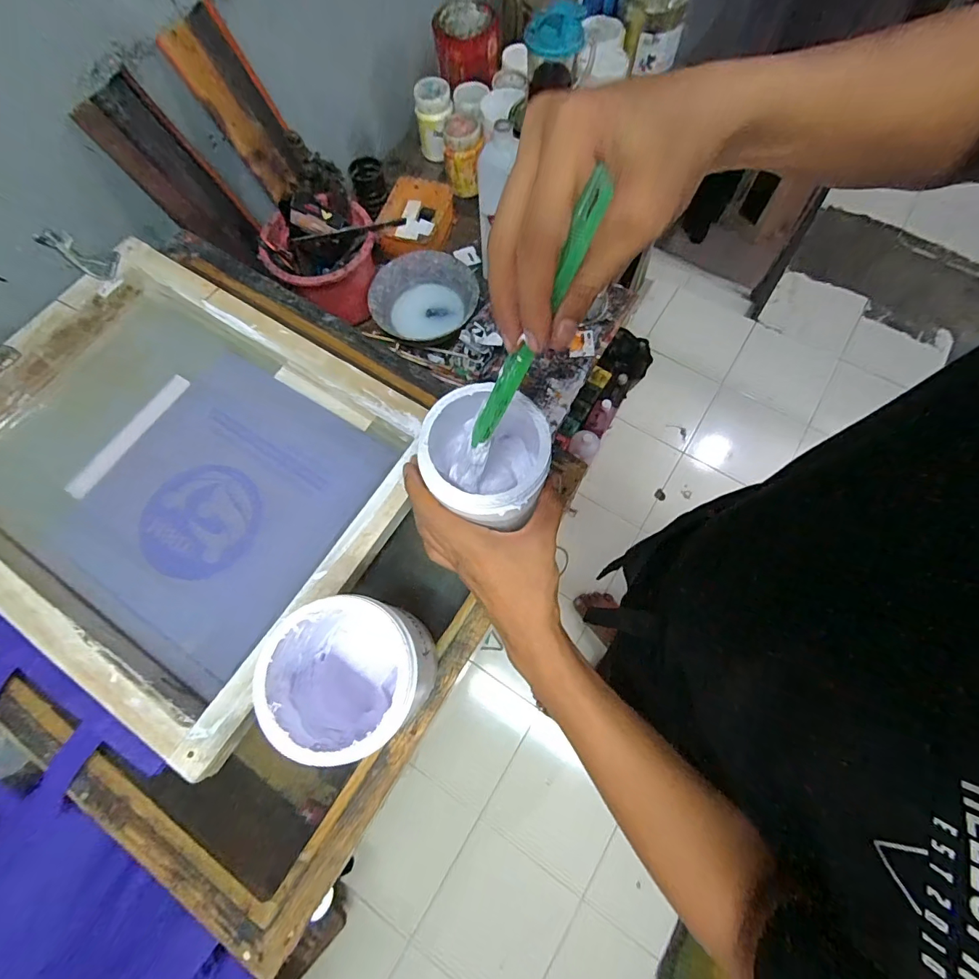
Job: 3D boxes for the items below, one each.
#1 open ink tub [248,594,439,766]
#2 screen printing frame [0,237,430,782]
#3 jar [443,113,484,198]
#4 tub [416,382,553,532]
[{"bbox_3d":[-0.097,0.139,0.341,0.097,0.142,0.095,0,71,-1],"label":"open ink tub"},{"bbox_3d":[-0.313,-0.025,0.447,0.436,0.044,0.352,32,73,9],"label":"screen printing frame"},{"bbox_3d":[-0.043,-0.562,0.759,0.066,0.101,0.066,-7,71,0],"label":"jar"},{"bbox_3d":[-0.004,-0.019,0.364,0.094,0.086,0.102,0,71,-1],"label":"tub"}]

